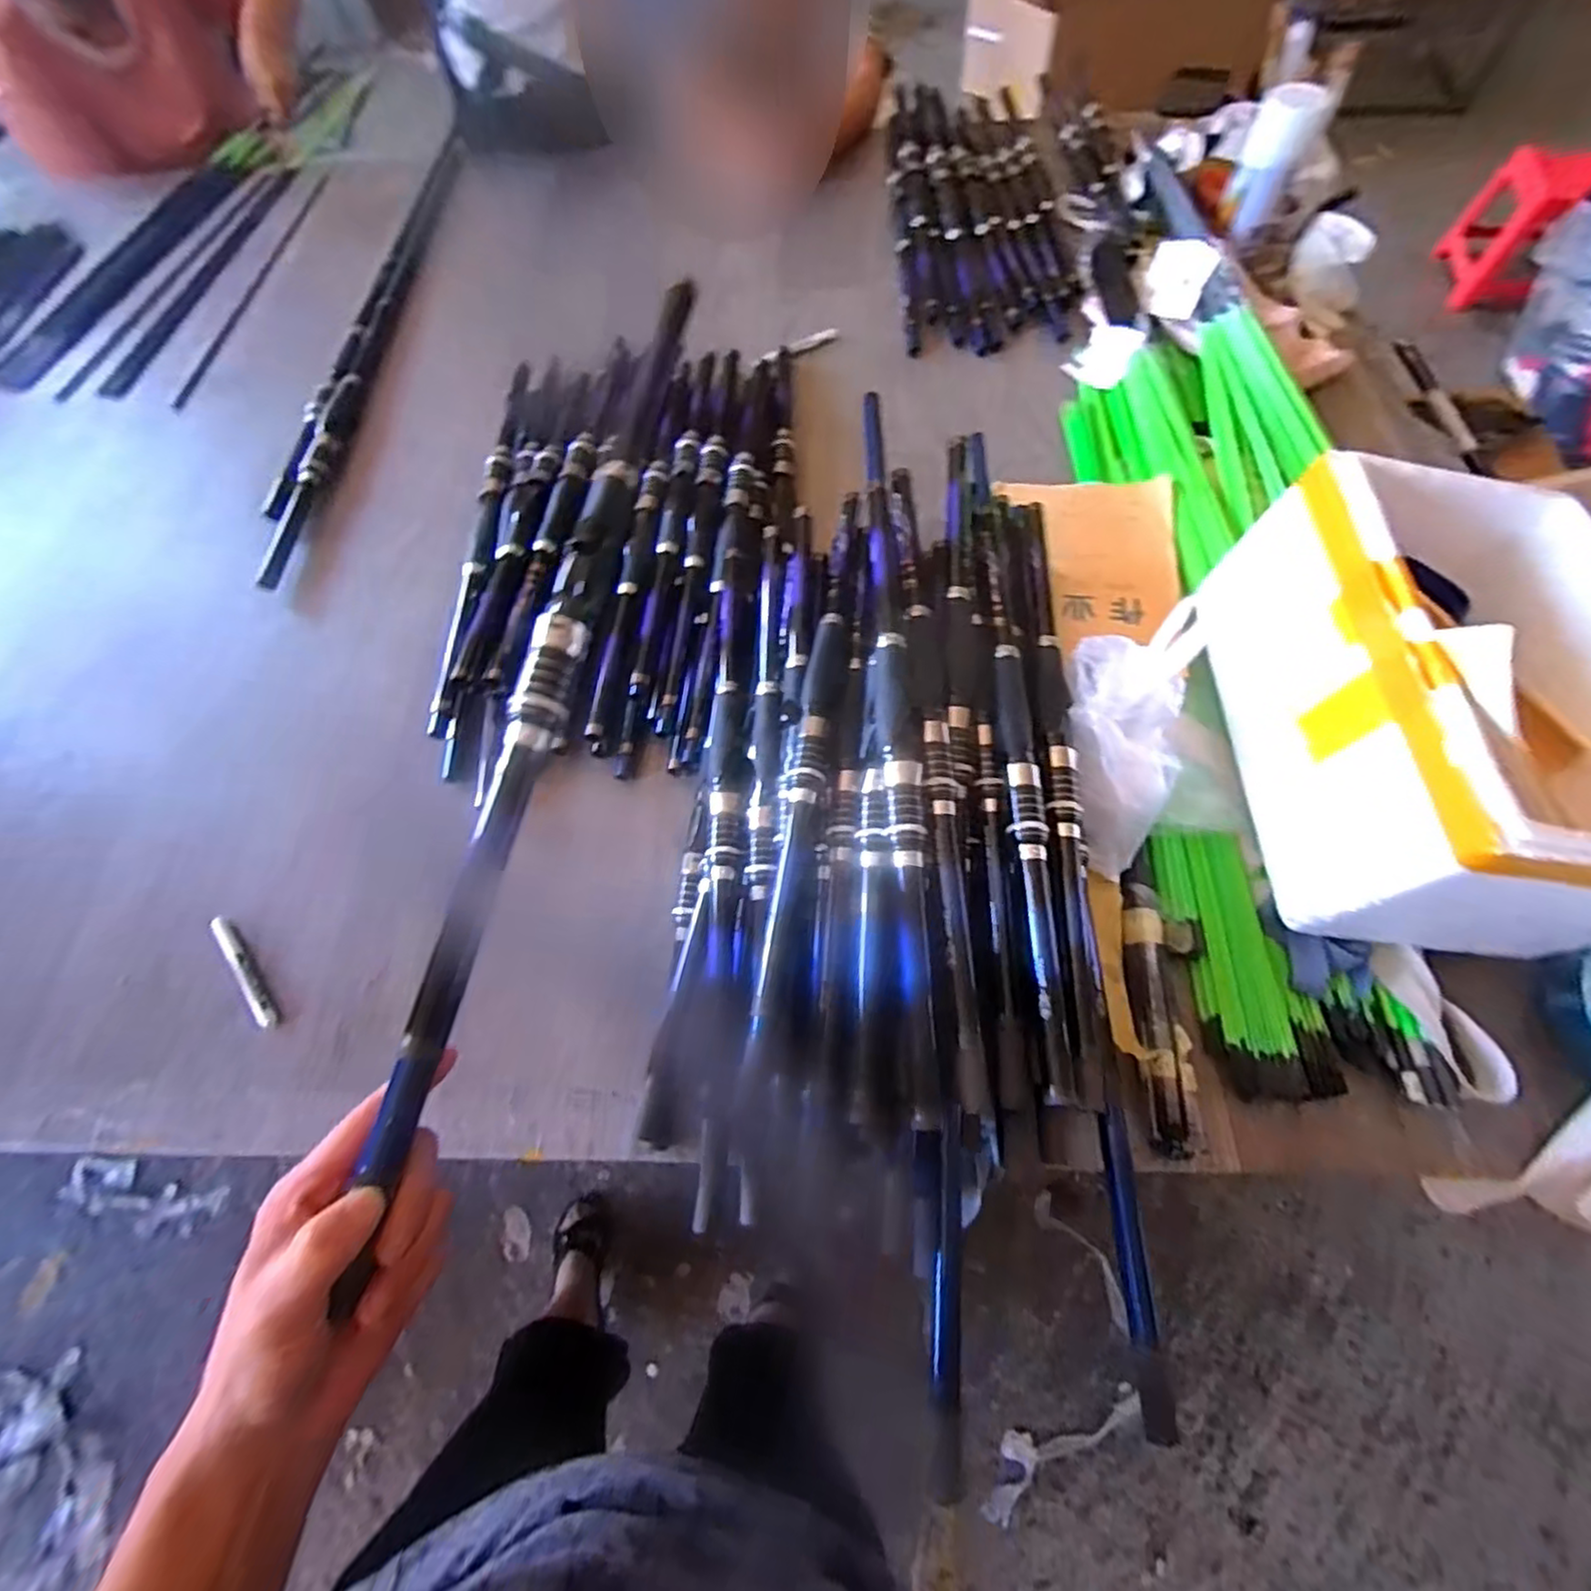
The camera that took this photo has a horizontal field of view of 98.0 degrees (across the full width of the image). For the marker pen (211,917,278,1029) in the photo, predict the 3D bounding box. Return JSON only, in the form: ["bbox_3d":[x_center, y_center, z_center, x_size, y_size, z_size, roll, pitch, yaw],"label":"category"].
[{"bbox_3d":[-0.483,0.152,0.603,0.012,0.017,0.119,-37,69,-12],"label":"marker pen"}]

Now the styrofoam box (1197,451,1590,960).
[{"bbox_3d":[0.473,-0.073,0.513,0.236,0.185,0.348,-4,66,2],"label":"styrofoam box"}]

